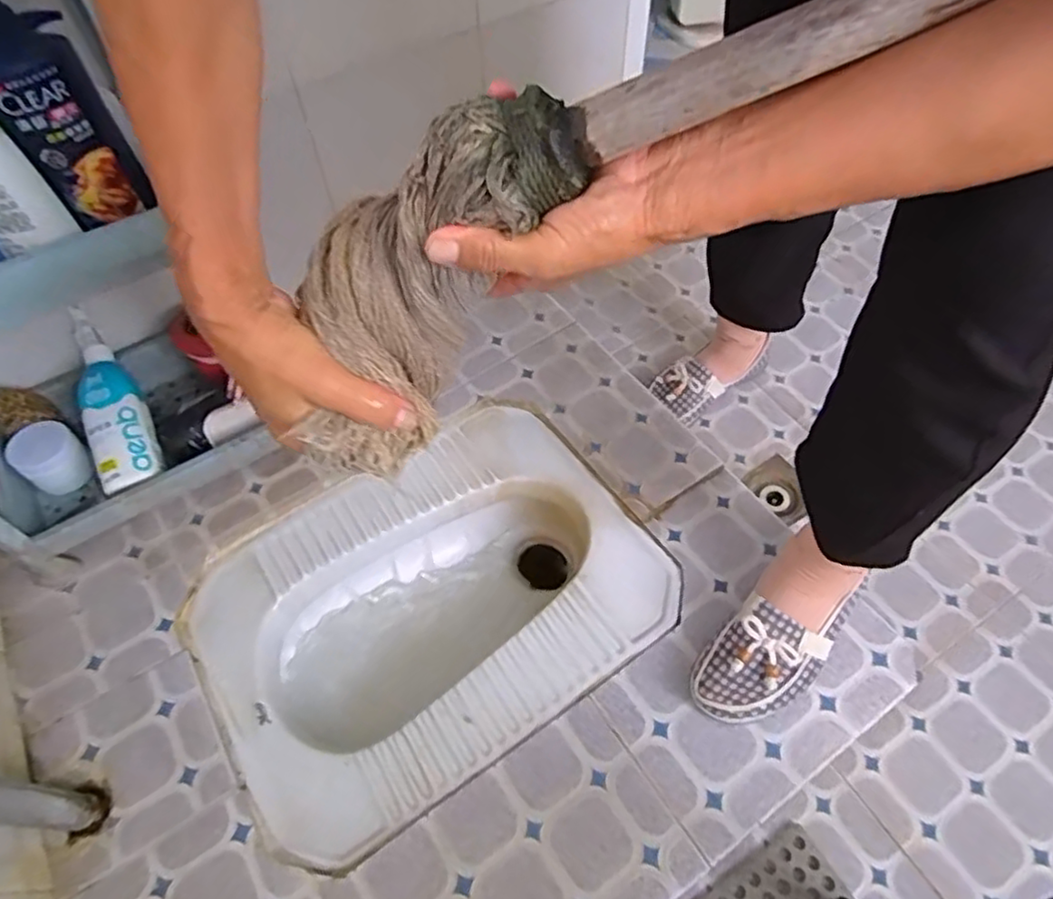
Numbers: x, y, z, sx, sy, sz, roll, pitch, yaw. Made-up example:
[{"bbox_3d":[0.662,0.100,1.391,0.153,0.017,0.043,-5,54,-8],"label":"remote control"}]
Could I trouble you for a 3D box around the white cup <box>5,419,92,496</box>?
[{"bbox_3d":[-0.577,0.009,0.794,0.066,0.066,0.069,-1,57,1],"label":"white cup"}]

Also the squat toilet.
[{"bbox_3d":[-0.111,0.196,0.791,0.488,0.133,0.374,-31,62,-17],"label":"squat toilet"}]

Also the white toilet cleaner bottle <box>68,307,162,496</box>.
[{"bbox_3d":[-0.488,-0.042,0.780,0.072,0.055,0.193,-23,73,-13],"label":"white toilet cleaner bottle"}]

